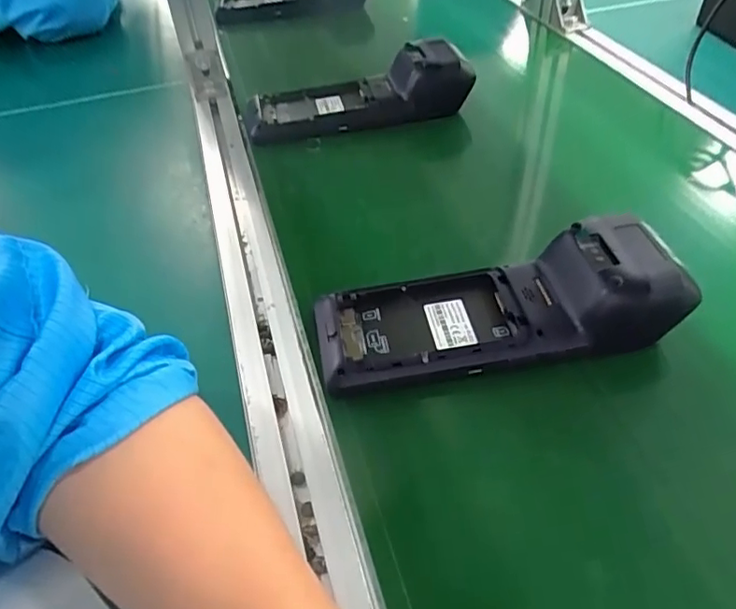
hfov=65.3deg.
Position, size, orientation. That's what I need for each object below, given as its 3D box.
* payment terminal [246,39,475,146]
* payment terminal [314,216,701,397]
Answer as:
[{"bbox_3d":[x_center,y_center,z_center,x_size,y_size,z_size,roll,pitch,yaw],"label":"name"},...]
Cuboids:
[{"bbox_3d":[-0.014,-0.211,0.567,0.219,0.062,0.072,-5,46,-1],"label":"payment terminal"},{"bbox_3d":[0.075,-0.004,0.357,0.216,0.059,0.079,-7,46,-3],"label":"payment terminal"}]

